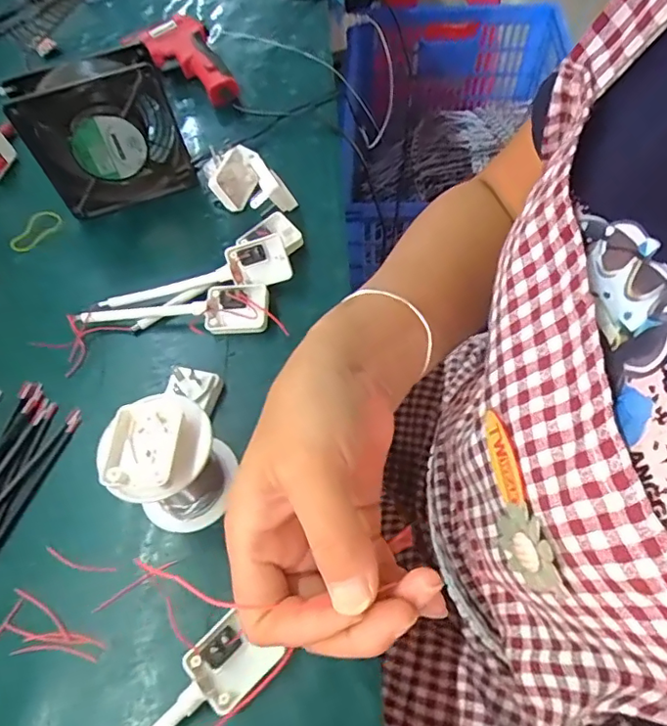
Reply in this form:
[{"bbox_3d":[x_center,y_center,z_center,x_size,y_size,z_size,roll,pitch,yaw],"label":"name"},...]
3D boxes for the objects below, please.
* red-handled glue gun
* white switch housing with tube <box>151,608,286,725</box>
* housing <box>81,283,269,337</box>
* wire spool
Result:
[{"bbox_3d":[-0.177,-0.339,0.625,0.096,0.043,0.159,-23,59,-11],"label":"red-handled glue gun"},{"bbox_3d":[-0.093,0.195,0.282,0.139,0.025,0.037,-41,63,-20],"label":"white switch housing with tube"},{"bbox_3d":[-0.125,-0.036,0.429,0.146,0.014,0.041,-8,74,3],"label":"housing"},{"bbox_3d":[-0.097,0.063,0.332,0.063,0.081,0.061,-2,57,3],"label":"wire spool"}]

